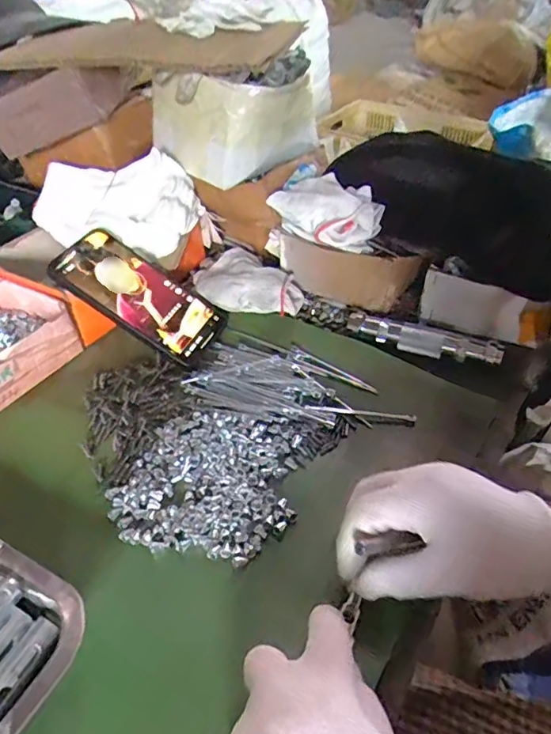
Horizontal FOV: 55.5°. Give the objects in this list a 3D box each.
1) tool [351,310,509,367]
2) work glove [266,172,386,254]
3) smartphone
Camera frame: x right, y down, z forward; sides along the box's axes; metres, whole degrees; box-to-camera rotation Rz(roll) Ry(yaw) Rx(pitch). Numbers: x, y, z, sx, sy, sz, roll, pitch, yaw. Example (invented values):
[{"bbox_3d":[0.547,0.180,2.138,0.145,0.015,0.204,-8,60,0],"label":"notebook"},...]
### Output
[{"bbox_3d":[0.137,-0.027,0.489,0.140,0.019,0.022,15,46,17],"label":"tool"},{"bbox_3d":[0.051,-0.154,0.513,0.098,0.052,0.063,28,49,28],"label":"work glove"},{"bbox_3d":[-0.123,-0.070,0.493,0.153,0.013,0.086,34,55,-6],"label":"smartphone"}]

